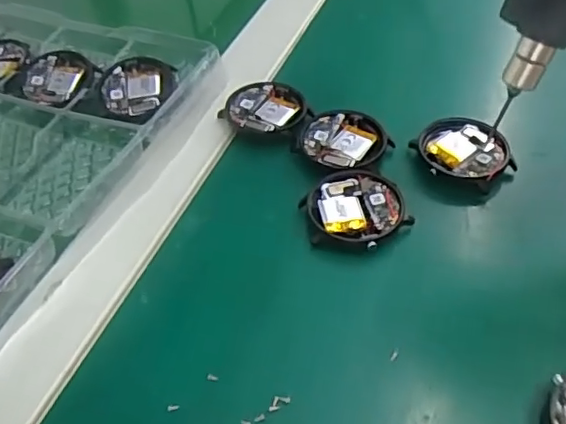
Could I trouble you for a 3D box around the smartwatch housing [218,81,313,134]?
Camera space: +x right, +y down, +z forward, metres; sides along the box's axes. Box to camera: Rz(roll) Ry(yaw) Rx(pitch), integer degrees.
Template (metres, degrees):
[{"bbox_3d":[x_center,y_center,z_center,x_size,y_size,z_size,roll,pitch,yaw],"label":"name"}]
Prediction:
[{"bbox_3d":[-0.010,-0.058,0.316,0.042,0.005,0.041,-2,48,2],"label":"smartwatch housing"}]

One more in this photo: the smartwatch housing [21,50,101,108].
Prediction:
[{"bbox_3d":[-0.139,-0.082,0.347,0.045,0.012,0.041,-2,48,2],"label":"smartwatch housing"}]

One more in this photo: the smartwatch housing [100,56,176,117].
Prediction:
[{"bbox_3d":[-0.085,-0.070,0.331,0.042,0.010,0.043,13,62,6],"label":"smartwatch housing"}]

